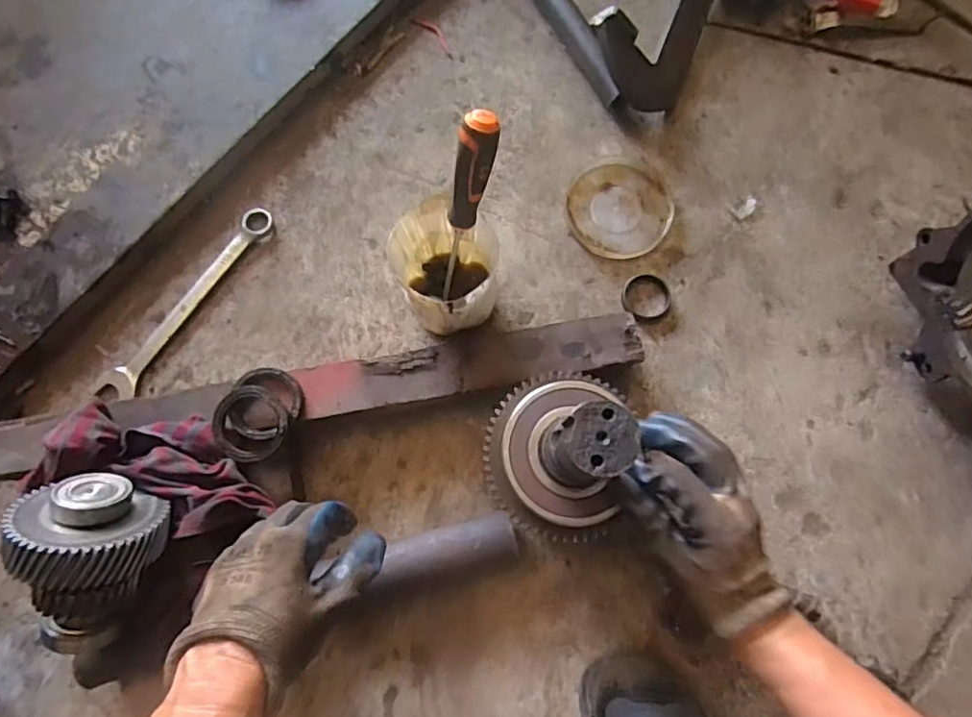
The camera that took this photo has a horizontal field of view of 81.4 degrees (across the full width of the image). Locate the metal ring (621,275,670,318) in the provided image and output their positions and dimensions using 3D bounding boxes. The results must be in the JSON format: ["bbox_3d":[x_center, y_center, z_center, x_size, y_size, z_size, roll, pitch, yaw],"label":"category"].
[{"bbox_3d":[0.169,-0.067,0.594,0.050,0.009,0.047,0,76,-1],"label":"metal ring"}]

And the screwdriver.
[{"bbox_3d":[-0.018,-0.119,0.477,0.026,0.182,0.022,22,52,4],"label":"screwdriver"}]

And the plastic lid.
[{"bbox_3d":[0.147,-0.164,0.623,0.110,0.010,0.112,0,76,-1],"label":"plastic lid"}]

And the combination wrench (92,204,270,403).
[{"bbox_3d":[-0.310,-0.061,0.591,0.034,0.012,0.245,33,78,6],"label":"combination wrench"}]

